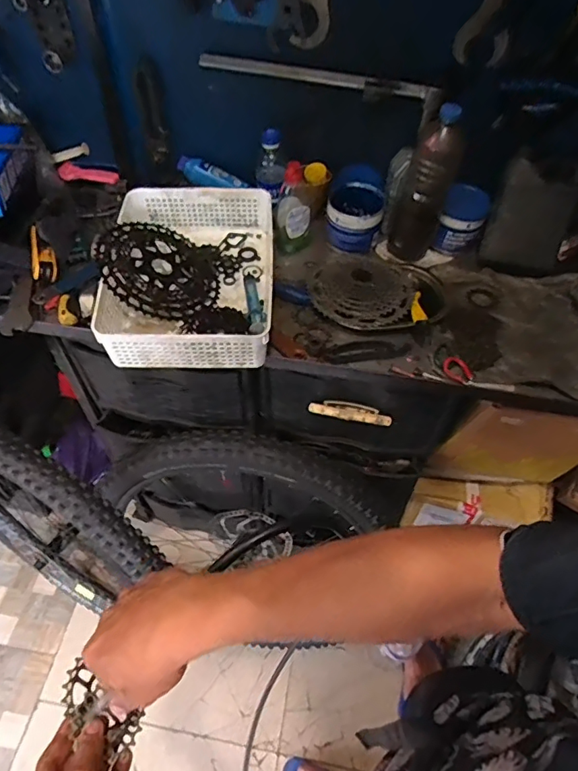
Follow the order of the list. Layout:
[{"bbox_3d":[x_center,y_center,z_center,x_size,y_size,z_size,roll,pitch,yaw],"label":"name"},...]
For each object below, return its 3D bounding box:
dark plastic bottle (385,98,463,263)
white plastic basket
[{"bbox_3d":[0.236,-0.358,0.856,0.088,0.229,0.087,15,54,9],"label":"dark plastic bottle"},{"bbox_3d":[-0.153,-0.179,0.814,0.251,0.095,0.333,1,53,-1],"label":"white plastic basket"}]

